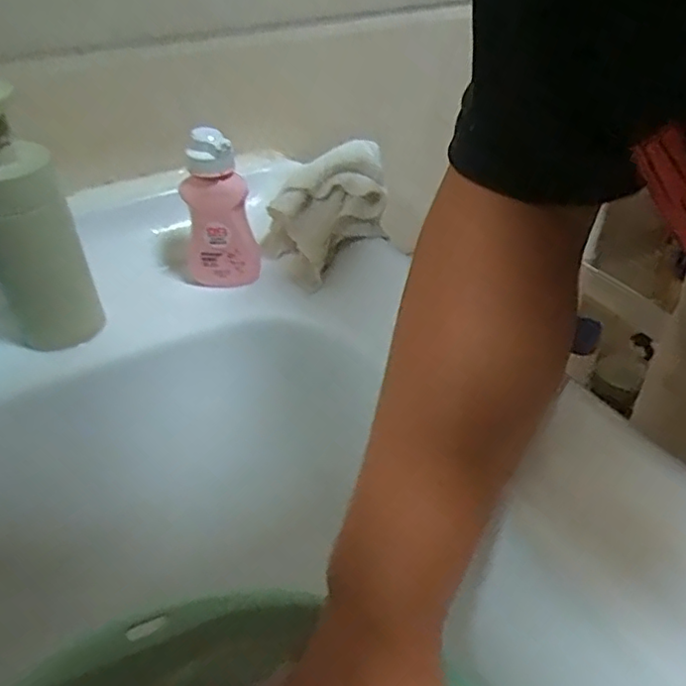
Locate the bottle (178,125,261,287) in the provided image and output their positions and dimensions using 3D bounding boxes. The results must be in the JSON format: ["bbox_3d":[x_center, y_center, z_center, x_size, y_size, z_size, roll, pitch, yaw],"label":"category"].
[{"bbox_3d":[-0.086,-0.089,0.414,0.046,0.109,0.026,-16,41,-19],"label":"bottle"}]

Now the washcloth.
[{"bbox_3d":[-0.006,-0.106,0.469,0.114,0.066,0.095,-24,44,-26],"label":"washcloth"}]

